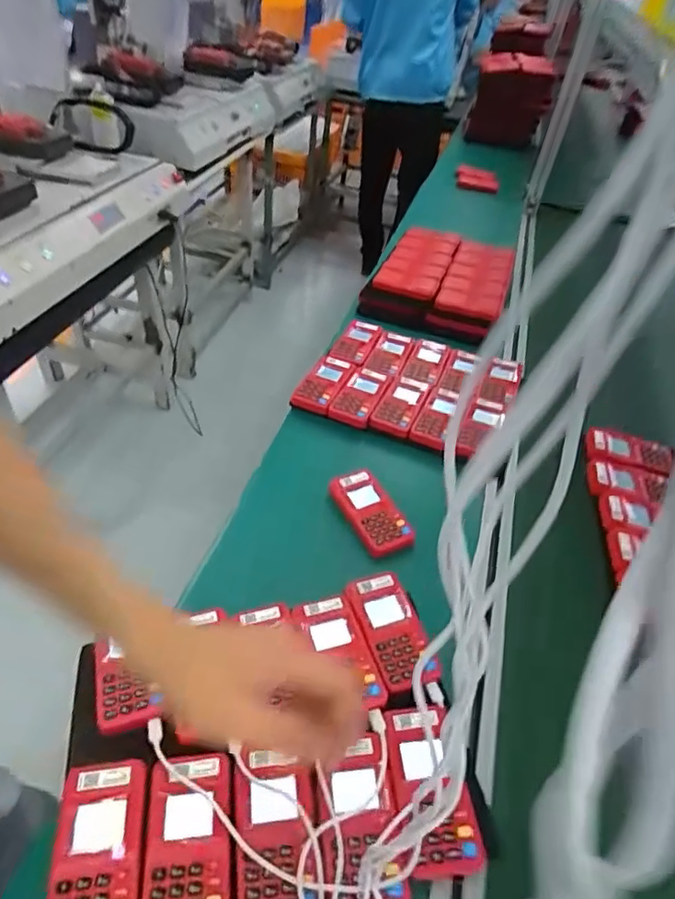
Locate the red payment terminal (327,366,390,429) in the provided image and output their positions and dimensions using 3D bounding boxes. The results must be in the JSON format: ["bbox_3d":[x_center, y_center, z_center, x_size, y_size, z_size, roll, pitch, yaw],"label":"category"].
[{"bbox_3d":[0.036,-0.084,0.868,0.062,0.031,0.115,18,42,14],"label":"red payment terminal"}]

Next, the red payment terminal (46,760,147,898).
[{"bbox_3d":[-0.179,0.304,0.412,0.062,0.017,0.120,-2,42,-10],"label":"red payment terminal"}]

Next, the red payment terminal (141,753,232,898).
[{"bbox_3d":[-0.114,0.303,0.424,0.063,0.018,0.122,-2,42,-9],"label":"red payment terminal"}]

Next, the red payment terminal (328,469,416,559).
[{"bbox_3d":[0.041,0.079,0.700,0.061,0.029,0.120,-18,46,-25],"label":"red payment terminal"}]

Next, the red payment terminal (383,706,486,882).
[{"bbox_3d":[0.077,0.281,0.461,0.055,0.029,0.123,-4,42,-11],"label":"red payment terminal"}]

